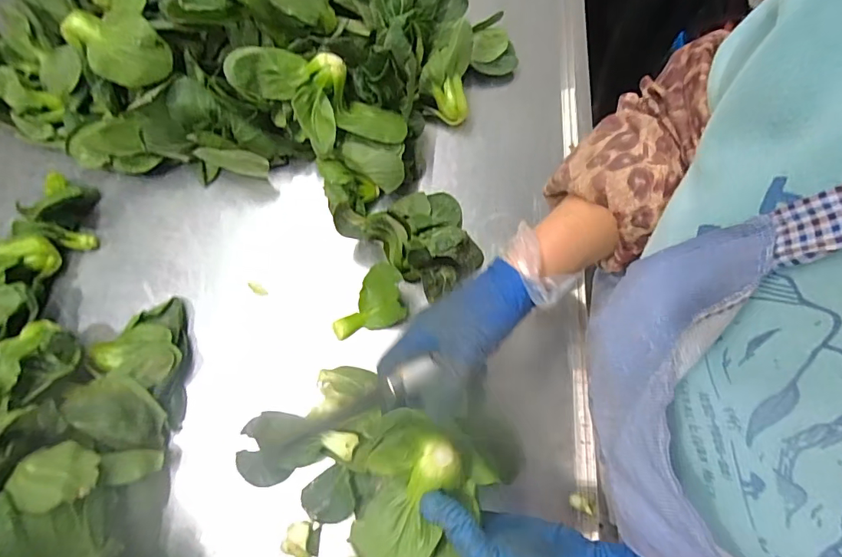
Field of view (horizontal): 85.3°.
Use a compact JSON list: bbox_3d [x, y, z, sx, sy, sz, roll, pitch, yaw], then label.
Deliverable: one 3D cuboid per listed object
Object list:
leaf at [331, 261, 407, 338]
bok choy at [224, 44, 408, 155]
[{"bbox_3d":[-0.056,0.023,0.474,0.076,0.021,0.064,-13,73,-5],"label":"leaf"},{"bbox_3d":[-0.104,-0.178,0.464,0.177,0.045,0.080,23,73,-10],"label":"bok choy"}]

